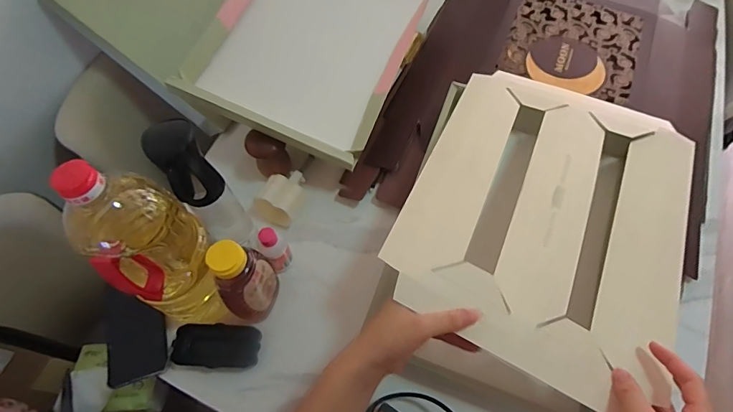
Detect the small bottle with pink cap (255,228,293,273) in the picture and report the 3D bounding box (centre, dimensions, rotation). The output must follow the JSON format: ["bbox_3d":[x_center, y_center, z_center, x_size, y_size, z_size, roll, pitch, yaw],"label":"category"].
[{"bbox_3d":[-0.126,0.063,0.576,0.032,0.084,0.031,17,63,11],"label":"small bottle with pink cap"}]

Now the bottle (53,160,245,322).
[{"bbox_3d":[-0.238,0.051,0.475,0.107,0.273,0.106,29,66,17],"label":"bottle"}]

